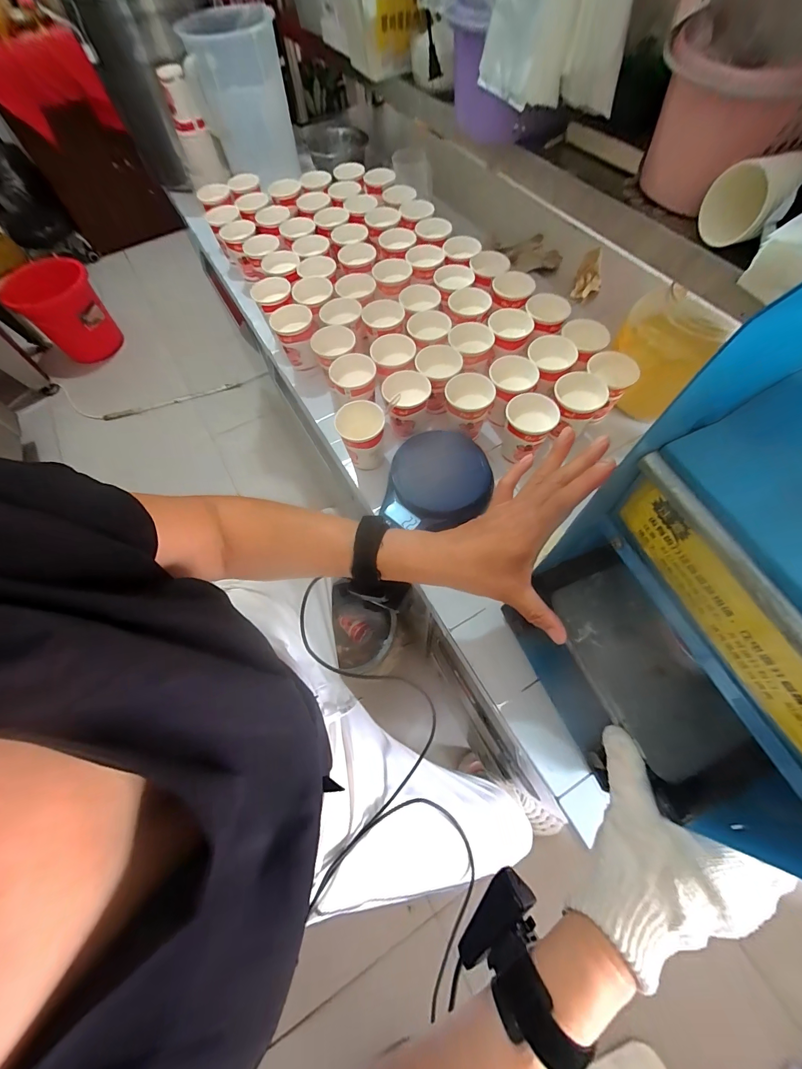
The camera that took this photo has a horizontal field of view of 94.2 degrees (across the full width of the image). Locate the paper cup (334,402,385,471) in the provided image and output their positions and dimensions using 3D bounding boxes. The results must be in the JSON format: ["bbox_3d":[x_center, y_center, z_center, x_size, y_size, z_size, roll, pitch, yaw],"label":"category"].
[{"bbox_3d":[-0.056,-0.137,0.540,0.067,0.083,0.067,-1,65,2],"label":"paper cup"}]

